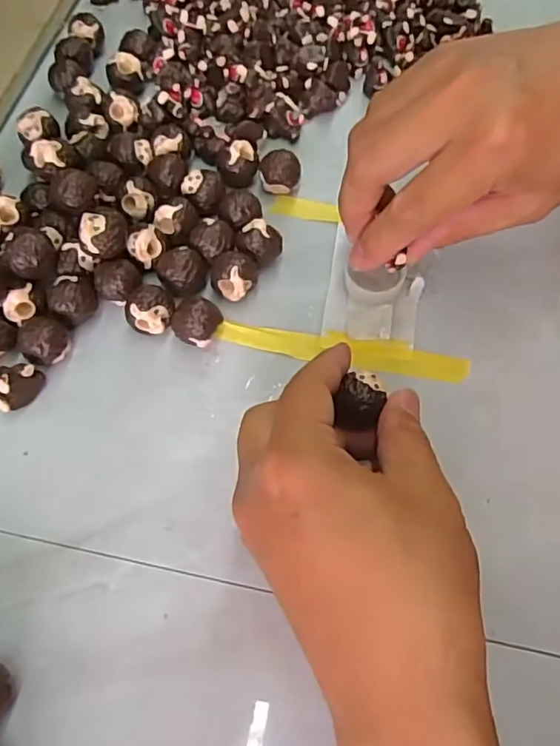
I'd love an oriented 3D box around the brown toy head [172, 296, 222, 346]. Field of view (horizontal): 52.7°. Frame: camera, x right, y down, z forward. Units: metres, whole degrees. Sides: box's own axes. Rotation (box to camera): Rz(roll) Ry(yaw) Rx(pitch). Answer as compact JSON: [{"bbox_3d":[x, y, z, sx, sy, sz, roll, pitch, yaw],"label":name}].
[{"bbox_3d":[-0.044,-0.026,0.295,0.026,0.022,0.021,28,66,12],"label":"brown toy head"}]

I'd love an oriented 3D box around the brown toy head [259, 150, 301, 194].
[{"bbox_3d":[0.000,-0.119,0.342,0.024,0.023,0.021,0,63,-1],"label":"brown toy head"}]

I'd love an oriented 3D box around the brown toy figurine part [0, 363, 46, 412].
[{"bbox_3d":[-0.132,0.006,0.282,0.023,0.017,0.024,1,67,-3],"label":"brown toy figurine part"}]

